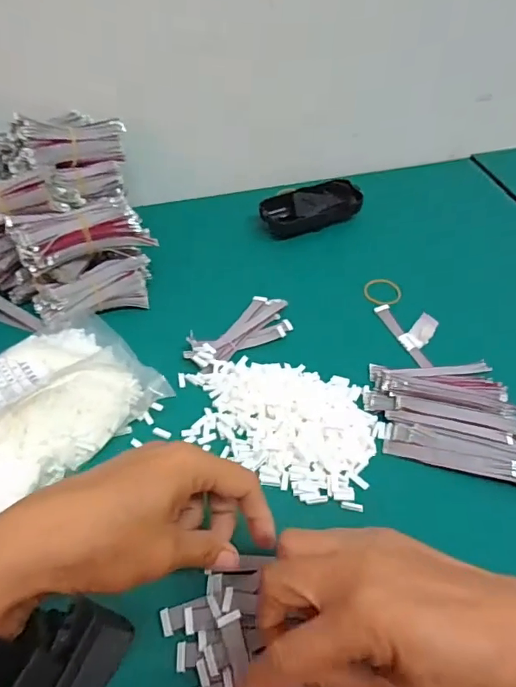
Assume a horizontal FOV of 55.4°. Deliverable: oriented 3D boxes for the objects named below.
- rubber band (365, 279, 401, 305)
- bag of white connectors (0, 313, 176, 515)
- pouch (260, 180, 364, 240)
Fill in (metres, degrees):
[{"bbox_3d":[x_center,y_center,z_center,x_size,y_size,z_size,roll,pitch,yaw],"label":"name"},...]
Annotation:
[{"bbox_3d":[0.118,-0.050,0.462,0.032,0.007,0.035,-4,54,6],"label":"rubber band"},{"bbox_3d":[-0.165,0.035,0.357,0.128,0.040,0.166,33,57,27],"label":"bag of white connectors"},{"bbox_3d":[0.060,-0.146,0.538,0.108,0.027,0.049,-22,51,-17],"label":"pouch"}]

